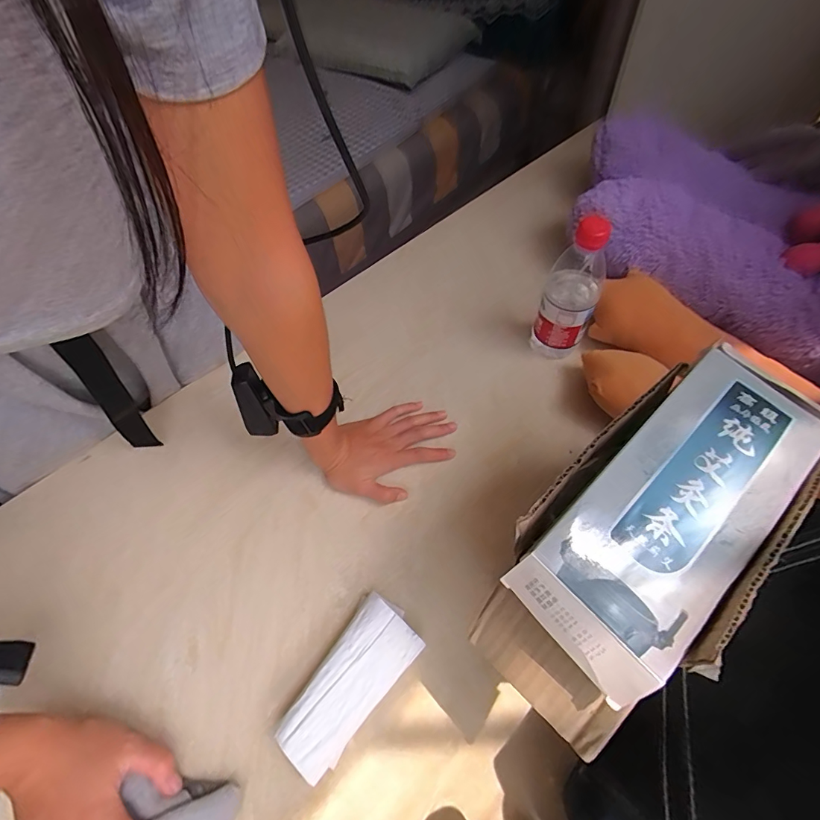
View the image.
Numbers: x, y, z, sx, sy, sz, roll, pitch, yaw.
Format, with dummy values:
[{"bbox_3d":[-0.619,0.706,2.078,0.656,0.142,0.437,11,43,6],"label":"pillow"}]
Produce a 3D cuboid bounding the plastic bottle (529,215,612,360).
[{"bbox_3d":[0.186,-0.132,0.497,0.059,0.185,0.052,26,62,19],"label":"plastic bottle"}]

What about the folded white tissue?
[{"bbox_3d":[-0.051,0.228,0.362,0.060,0.032,0.128,35,65,23],"label":"folded white tissue"}]

